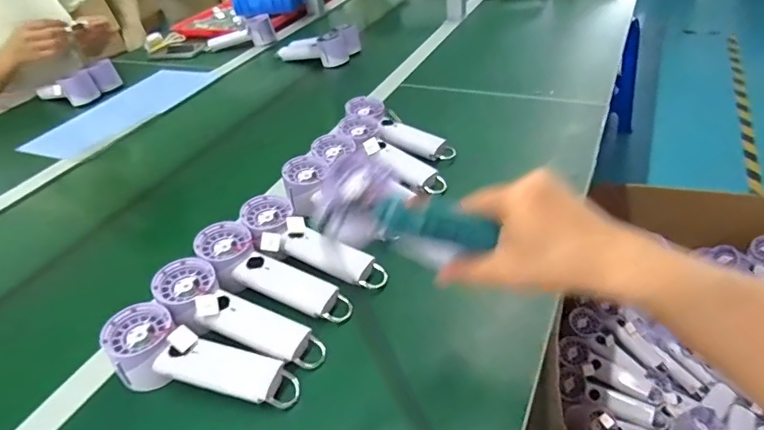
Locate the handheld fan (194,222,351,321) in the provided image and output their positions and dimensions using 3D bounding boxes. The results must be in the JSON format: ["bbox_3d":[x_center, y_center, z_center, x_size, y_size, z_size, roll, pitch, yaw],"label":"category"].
[{"bbox_3d":[-0.125,0.067,0.548,0.192,0.034,0.068,27,47,13],"label":"handheld fan"}]

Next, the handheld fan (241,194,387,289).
[{"bbox_3d":[-0.085,0.033,0.579,0.192,0.032,0.064,29,48,13],"label":"handheld fan"}]

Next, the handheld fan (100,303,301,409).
[{"bbox_3d":[-0.175,0.141,0.460,0.186,0.053,0.064,10,42,21],"label":"handheld fan"}]

